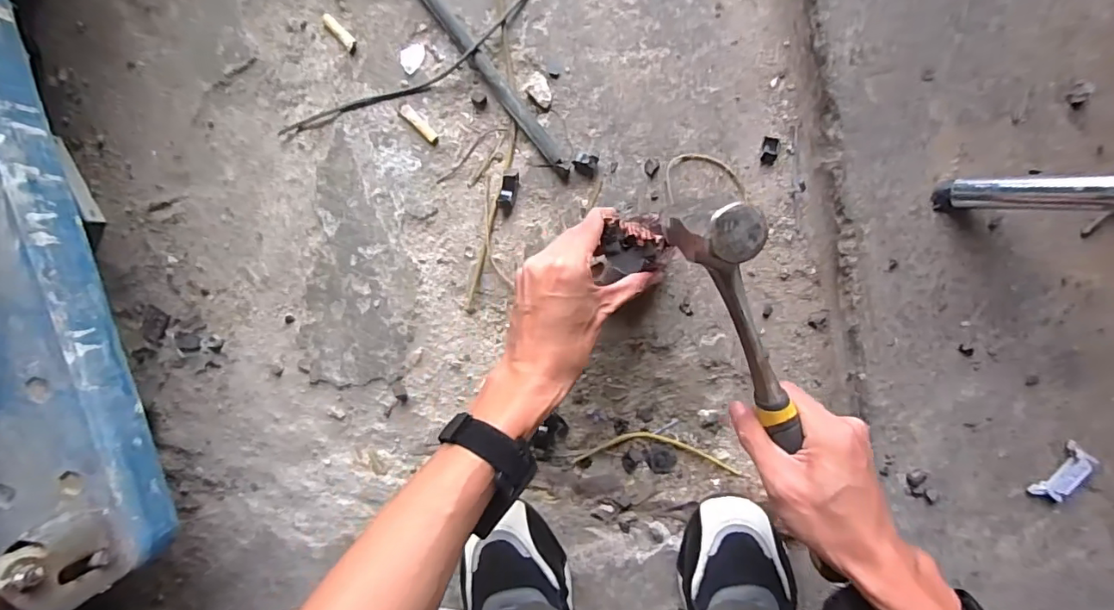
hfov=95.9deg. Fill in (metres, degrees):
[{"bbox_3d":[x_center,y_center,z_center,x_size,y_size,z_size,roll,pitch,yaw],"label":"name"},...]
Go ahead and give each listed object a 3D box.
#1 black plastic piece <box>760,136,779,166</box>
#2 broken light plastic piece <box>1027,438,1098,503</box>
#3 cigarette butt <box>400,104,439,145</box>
[{"bbox_3d":[0.193,-0.139,0.451,0.015,0.012,0.024,7,98,1],"label":"black plastic piece"},{"bbox_3d":[0.432,0.144,0.429,0.025,0.011,0.053,33,97,-2],"label":"broken light plastic piece"},{"bbox_3d":[-0.127,-0.167,0.464,0.046,0.006,0.011,44,97,-4],"label":"cigarette butt"}]

